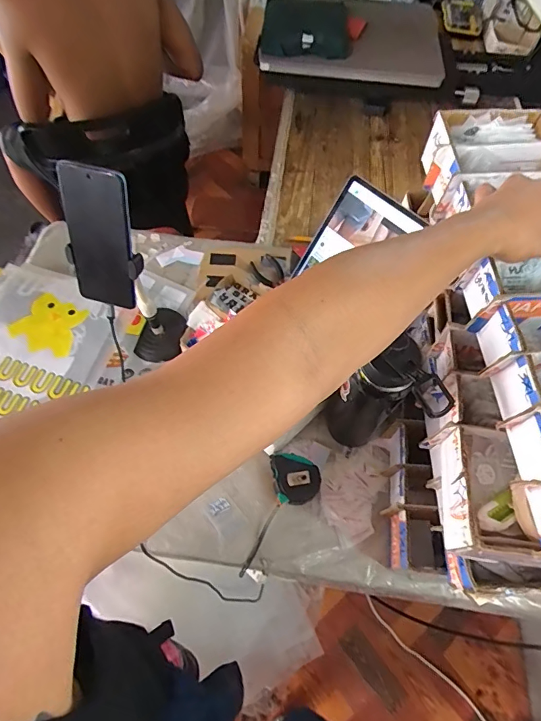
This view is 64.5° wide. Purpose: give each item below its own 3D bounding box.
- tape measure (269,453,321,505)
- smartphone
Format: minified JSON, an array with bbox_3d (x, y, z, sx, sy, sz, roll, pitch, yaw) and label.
[{"bbox_3d":[0.039,0.179,0.650,0.073,0.042,0.071,-2,62,-3],"label":"tape measure"},{"bbox_3d":[-0.201,-0.138,0.503,0.076,0.172,0.012,14,44,4],"label":"smartphone"}]

